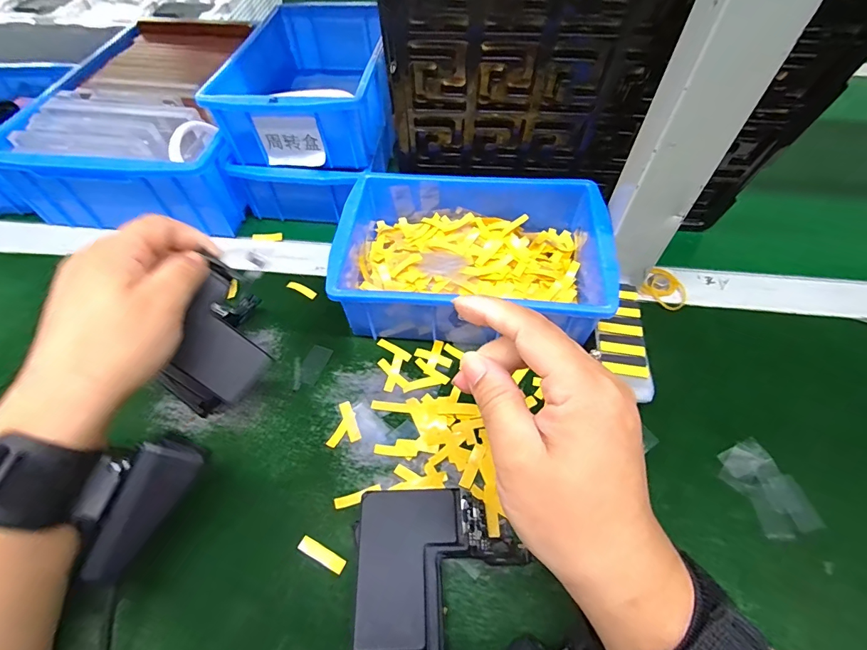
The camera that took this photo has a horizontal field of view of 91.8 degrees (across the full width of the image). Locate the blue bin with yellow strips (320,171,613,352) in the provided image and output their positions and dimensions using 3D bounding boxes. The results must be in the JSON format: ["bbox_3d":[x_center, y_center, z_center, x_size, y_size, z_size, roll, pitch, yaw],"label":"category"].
[{"bbox_3d":[0.030,-0.056,0.338,0.199,0.066,0.144,6,55,4],"label":"blue bin with yellow strips"}]

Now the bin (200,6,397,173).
[{"bbox_3d":[-0.109,-0.225,0.396,0.131,0.072,0.199,4,55,3],"label":"bin"}]

